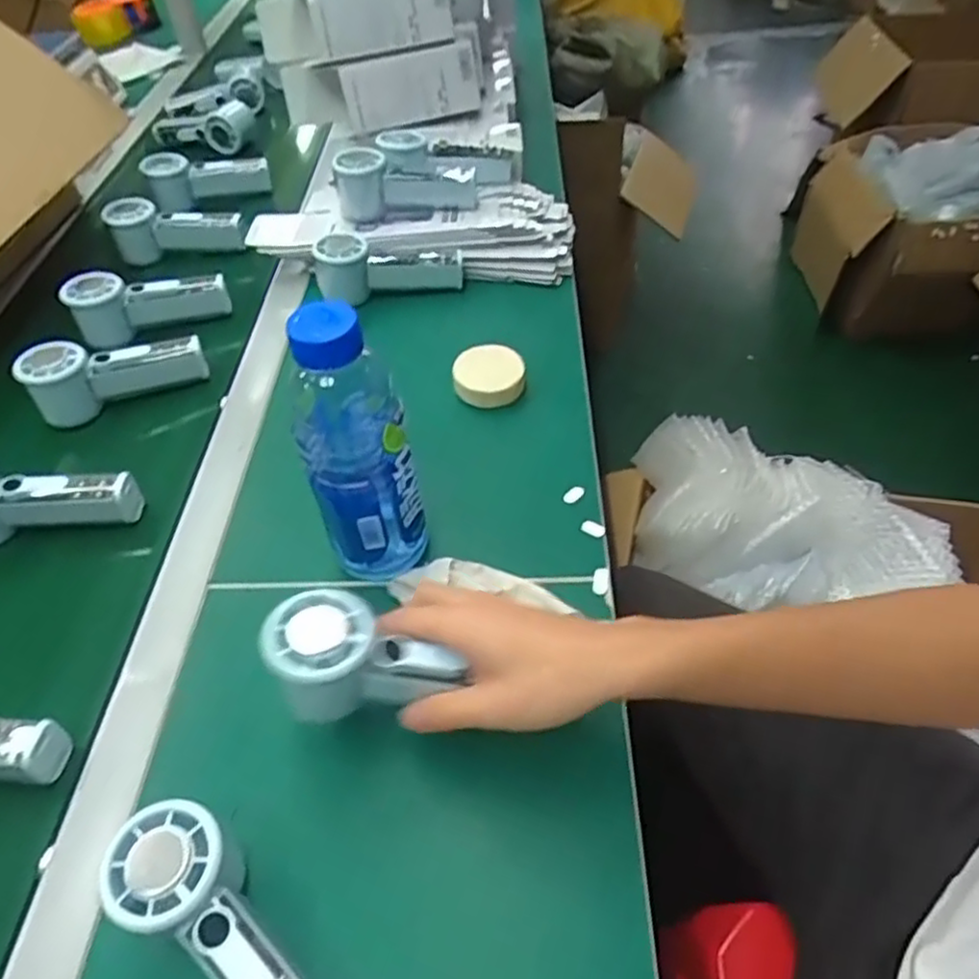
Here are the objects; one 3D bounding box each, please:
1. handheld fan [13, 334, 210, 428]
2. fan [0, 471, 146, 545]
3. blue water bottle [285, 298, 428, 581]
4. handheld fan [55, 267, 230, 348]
[{"bbox_3d":[-0.352,-0.116,0.662,0.147,0.060,0.053,-25,52,-18],"label":"handheld fan"},{"bbox_3d":[-0.361,0.008,0.552,0.150,0.059,0.050,-1,49,3],"label":"fan"},{"bbox_3d":[-0.082,-0.022,0.459,0.060,0.210,0.070,1,49,4],"label":"blue water bottle"},{"bbox_3d":[-0.360,-0.204,0.743,0.156,0.060,0.045,-13,49,-8],"label":"handheld fan"}]

